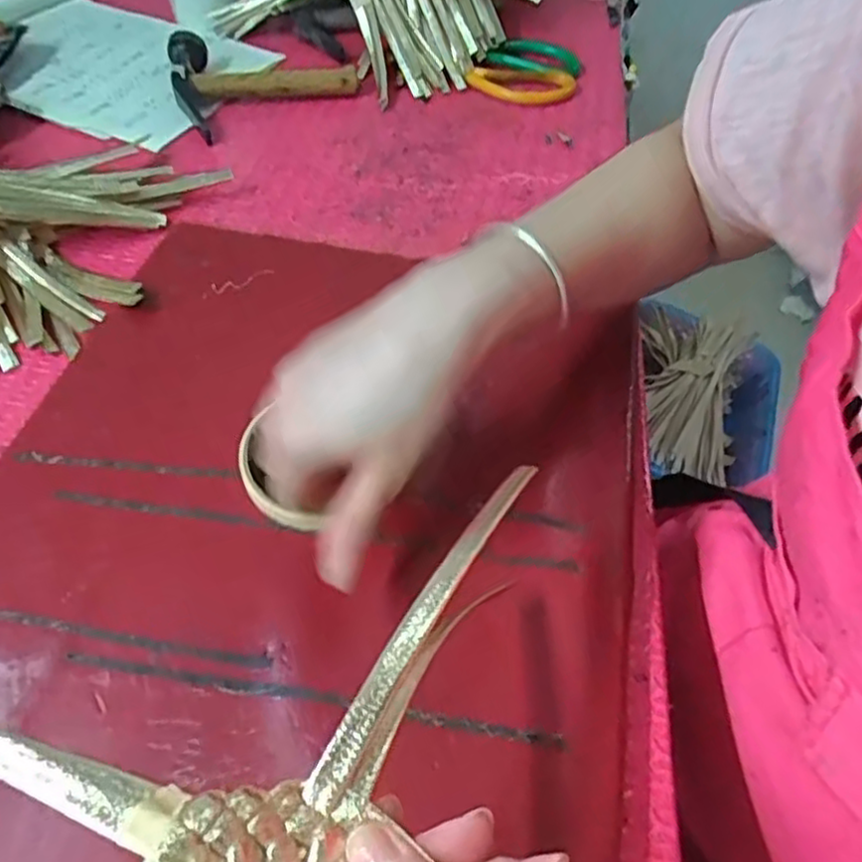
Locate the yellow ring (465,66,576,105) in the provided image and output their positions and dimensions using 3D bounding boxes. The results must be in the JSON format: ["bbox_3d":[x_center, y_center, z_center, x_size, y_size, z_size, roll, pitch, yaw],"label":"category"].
[{"bbox_3d":[0.080,-0.298,0.617,0.095,0.012,0.050,-1,51,-3],"label":"yellow ring"}]

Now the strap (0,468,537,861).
[{"bbox_3d":[-0.074,0.073,0.197,0.134,0.026,0.268,30,41,21],"label":"strap"}]

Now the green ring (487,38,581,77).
[{"bbox_3d":[0.096,-0.338,0.641,0.079,0.014,0.053,13,51,9],"label":"green ring"}]

